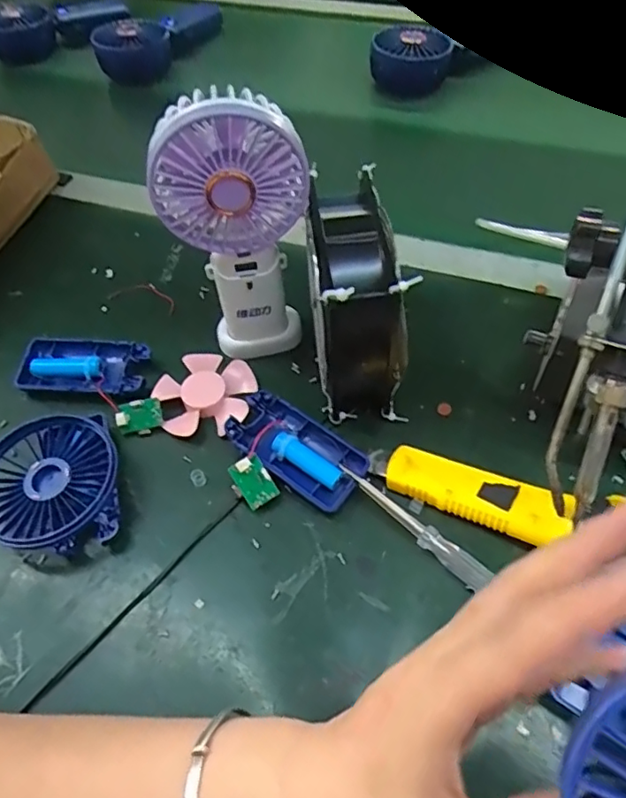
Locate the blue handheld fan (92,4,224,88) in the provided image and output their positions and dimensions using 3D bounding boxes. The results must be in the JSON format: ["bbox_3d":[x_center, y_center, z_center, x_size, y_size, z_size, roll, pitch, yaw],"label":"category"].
[{"bbox_3d":[-0.187,-0.458,0.753,0.073,0.067,0.173,30,62,22],"label":"blue handheld fan"}]

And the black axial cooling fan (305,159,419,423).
[{"bbox_3d":[0.024,-0.060,0.387,0.051,0.116,0.112,-10,55,-3],"label":"black axial cooling fan"}]

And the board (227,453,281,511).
[{"bbox_3d":[-0.038,0.053,0.370,0.023,0.005,0.031,-34,90,-3],"label":"board"}]

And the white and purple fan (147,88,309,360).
[{"bbox_3d":[-0.048,-0.102,0.379,0.086,0.179,0.053,-20,56,-10],"label":"white and purple fan"}]

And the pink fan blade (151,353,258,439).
[{"bbox_3d":[-0.079,-0.005,0.422,0.071,0.014,0.067,-2,55,3],"label":"pink fan blade"}]

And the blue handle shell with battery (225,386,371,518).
[{"bbox_3d":[-0.012,0.034,0.386,0.091,0.019,0.047,31,63,23],"label":"blue handle shell with battery"}]

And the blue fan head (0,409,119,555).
[{"bbox_3d":[-0.164,0.052,0.378,0.081,0.031,0.089,-2,55,3],"label":"blue fan head"}]

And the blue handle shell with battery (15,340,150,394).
[{"bbox_3d":[-0.169,-0.023,0.438,0.089,0.015,0.047,5,55,8],"label":"blue handle shell with battery"}]

